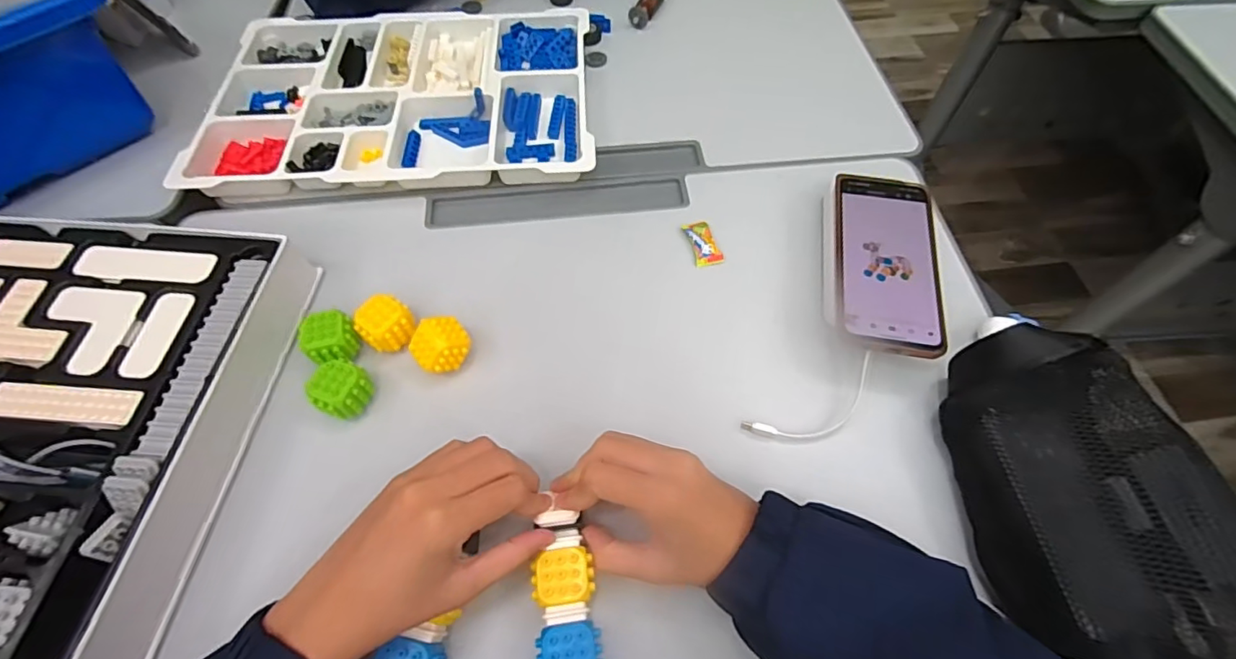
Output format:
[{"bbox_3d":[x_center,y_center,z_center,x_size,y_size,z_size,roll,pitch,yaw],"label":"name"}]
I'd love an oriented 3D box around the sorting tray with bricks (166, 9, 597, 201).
[{"bbox_3d":[-0.217,-0.244,0.567,0.372,0.034,0.264,-2,59,-1],"label":"sorting tray with bricks"}]

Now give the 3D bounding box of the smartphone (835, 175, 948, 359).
[{"bbox_3d":[0.212,-0.057,0.428,0.077,0.007,0.164,9,62,3],"label":"smartphone"}]

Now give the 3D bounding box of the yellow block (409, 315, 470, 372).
[{"bbox_3d":[-0.131,0.014,0.411,0.040,0.042,0.032,-32,65,-17],"label":"yellow block"}]

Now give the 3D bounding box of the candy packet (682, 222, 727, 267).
[{"bbox_3d":[0.075,-0.077,0.478,0.023,0.009,0.047,-13,60,-7],"label":"candy packet"}]

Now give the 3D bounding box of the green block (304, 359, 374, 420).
[{"bbox_3d":[-0.197,0.045,0.391,0.029,0.039,0.036,20,62,12],"label":"green block"}]

